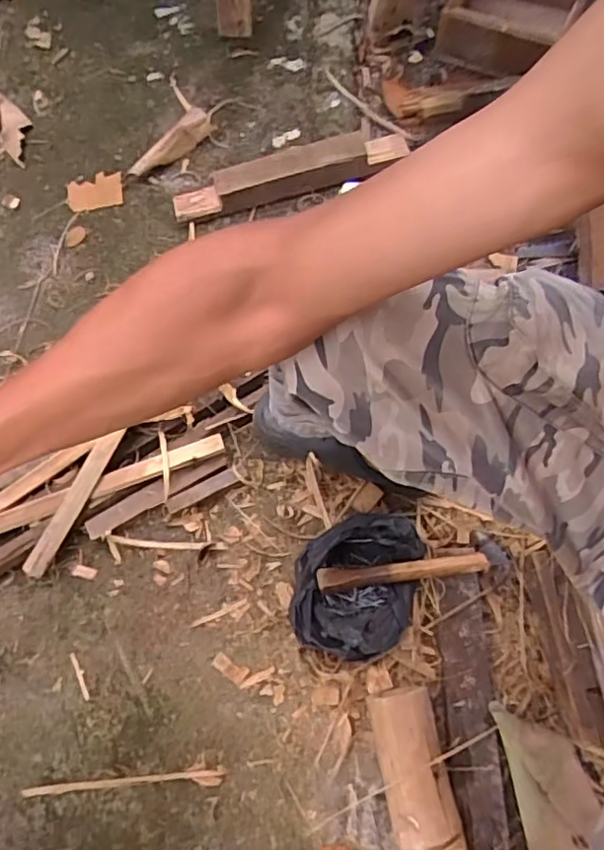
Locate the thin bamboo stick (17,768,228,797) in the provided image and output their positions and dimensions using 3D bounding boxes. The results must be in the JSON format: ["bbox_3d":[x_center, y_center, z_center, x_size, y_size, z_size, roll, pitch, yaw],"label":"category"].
[{"bbox_3d":[-0.219,0.443,0.745,0.247,0.013,0.010,-6,68,1],"label":"thin bamboo stick"}]

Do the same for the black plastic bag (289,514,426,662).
[{"bbox_3d":[0.068,0.198,0.775,0.155,0.086,0.195,15,70,9],"label":"black plastic bag"}]

